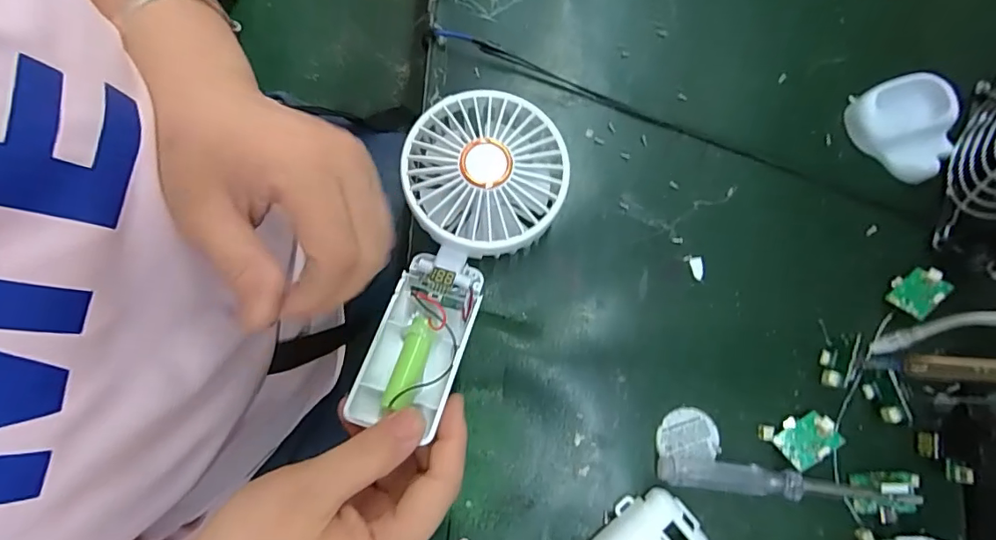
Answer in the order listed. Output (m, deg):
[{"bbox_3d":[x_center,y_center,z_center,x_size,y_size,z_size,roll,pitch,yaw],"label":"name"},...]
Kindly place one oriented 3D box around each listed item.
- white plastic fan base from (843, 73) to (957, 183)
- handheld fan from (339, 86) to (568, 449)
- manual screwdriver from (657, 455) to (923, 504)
[{"bbox_3d":[0.254,-0.091,0.311,0.059,0.018,0.063,0,78,-1],"label":"white plastic fan base"},{"bbox_3d":[-0.023,-0.009,0.263,0.079,0.028,0.173,20,84,3],"label":"handheld fan"},{"bbox_3d":[0.153,0.114,0.268,0.133,0.010,0.015,7,78,0],"label":"manual screwdriver"}]

